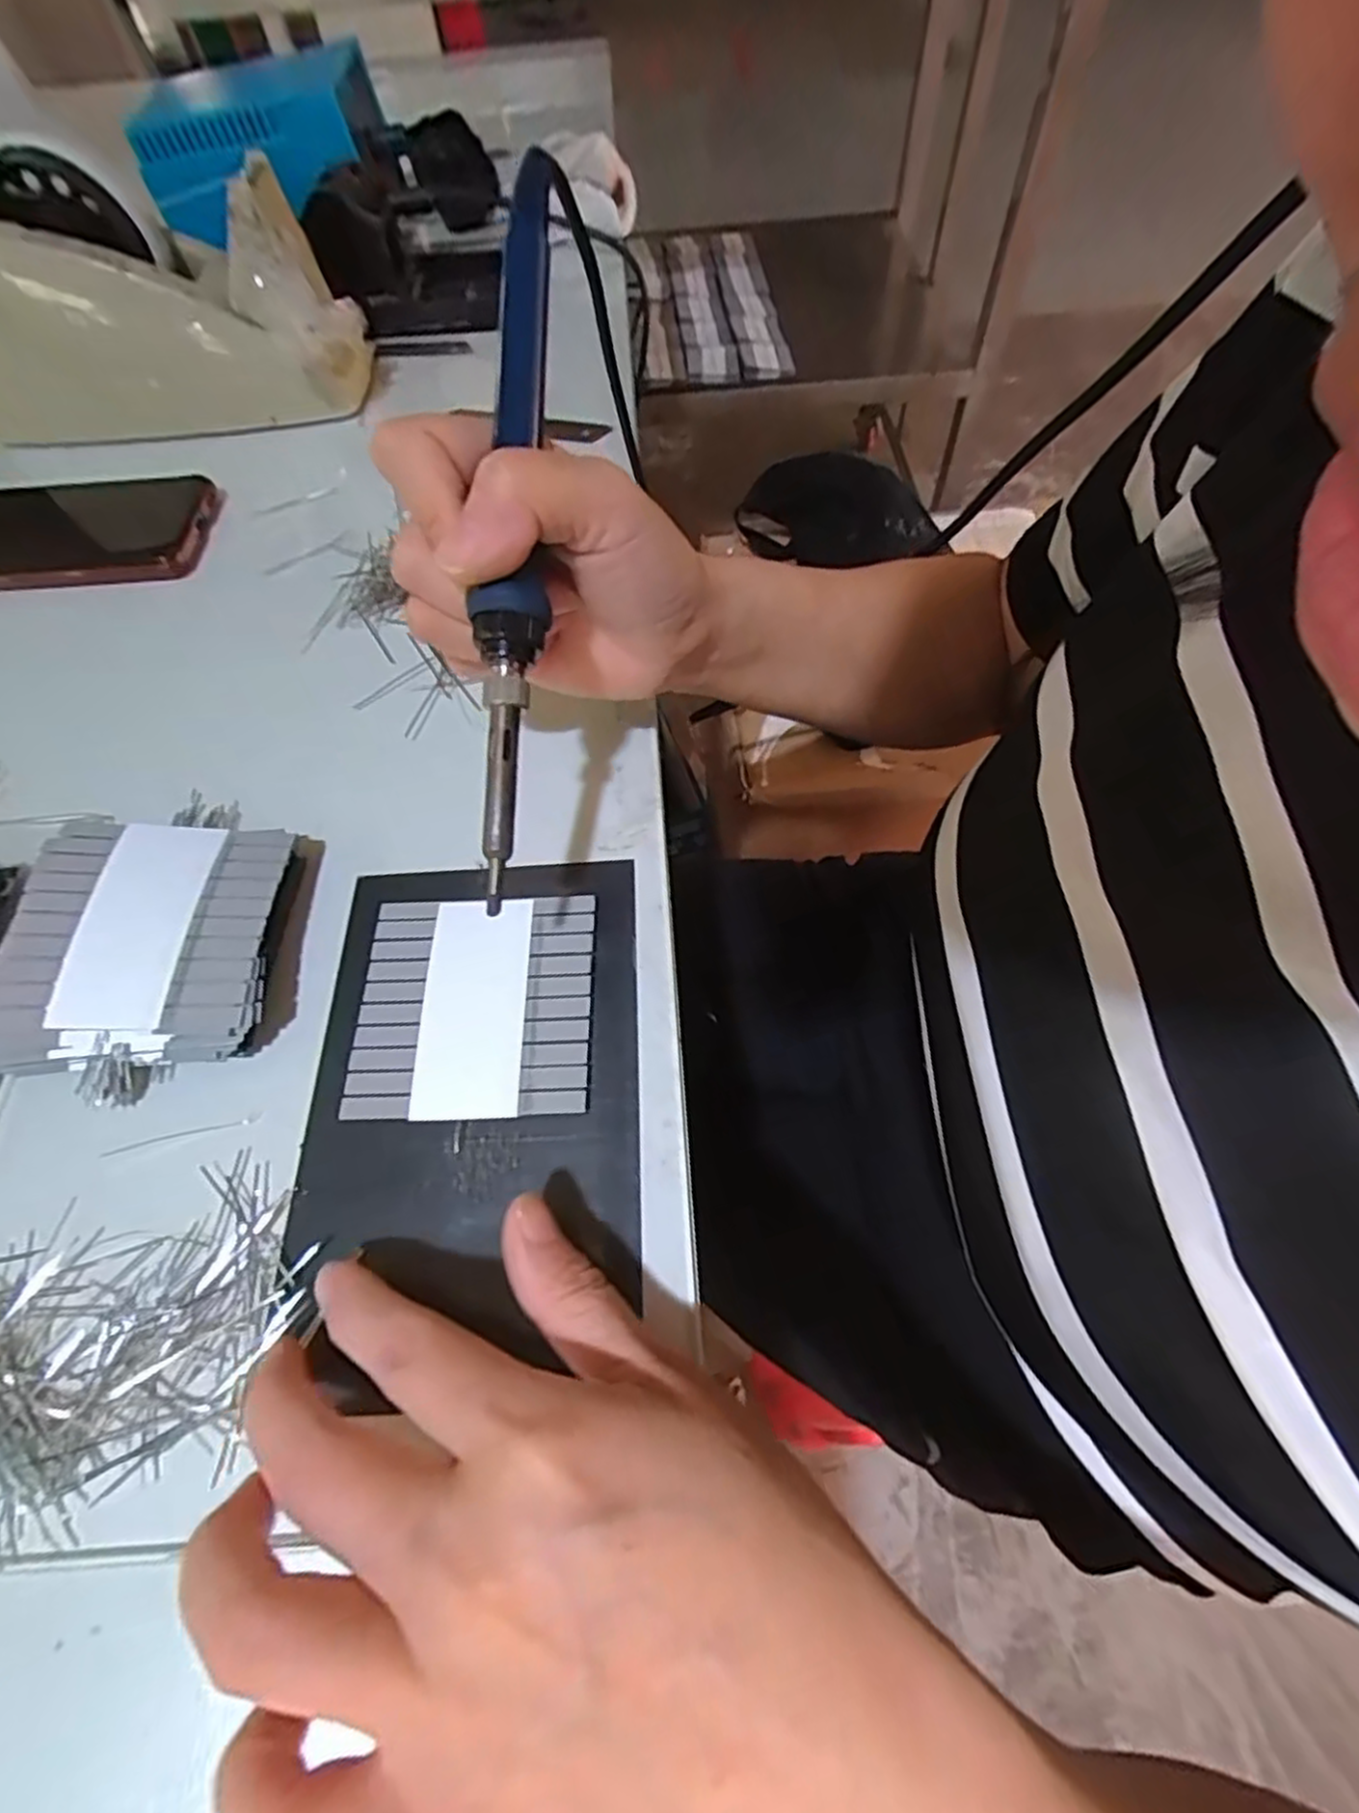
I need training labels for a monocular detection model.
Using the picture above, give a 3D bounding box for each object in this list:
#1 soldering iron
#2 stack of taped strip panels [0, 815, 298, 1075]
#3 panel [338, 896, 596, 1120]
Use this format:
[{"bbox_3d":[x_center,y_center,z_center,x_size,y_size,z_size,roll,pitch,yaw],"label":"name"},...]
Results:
[{"bbox_3d":[-0.045,-0.106,0.207,0.016,0.015,0.209,2,90,5],"label":"soldering iron"},{"bbox_3d":[-0.180,0.012,0.257,0.083,0.032,0.087,-5,61,1],"label":"stack of taped strip panels"},{"bbox_3d":[-0.070,0.033,0.256,0.078,0.004,0.077,-3,61,2],"label":"panel"}]

